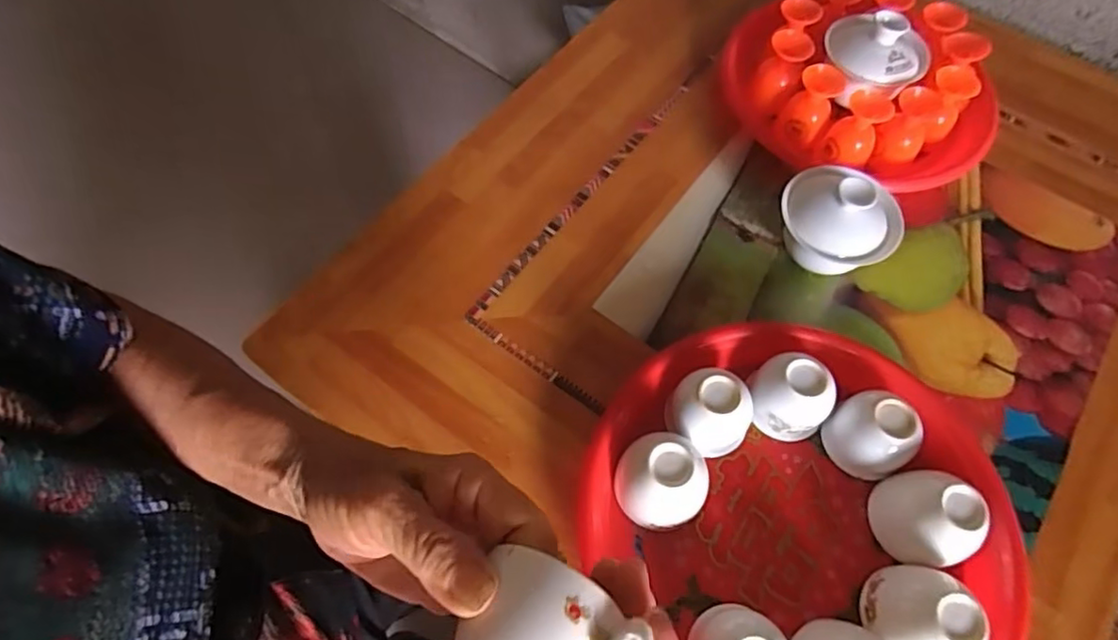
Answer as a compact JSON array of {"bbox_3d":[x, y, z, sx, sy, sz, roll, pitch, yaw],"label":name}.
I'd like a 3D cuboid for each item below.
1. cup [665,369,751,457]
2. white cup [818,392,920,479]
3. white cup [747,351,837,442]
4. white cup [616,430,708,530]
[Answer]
[{"bbox_3d":[0.097,0.059,0.401,0.052,0.044,0.048,1,64,-1],"label":"cup"},{"bbox_3d":[0.198,0.073,0.397,0.044,0.044,0.046,1,64,-1],"label":"white cup"},{"bbox_3d":[0.150,0.050,0.408,0.050,0.043,0.047,1,64,-1],"label":"white cup"},{"bbox_3d":[0.061,0.098,0.376,0.051,0.053,0.047,1,64,-1],"label":"white cup"}]

